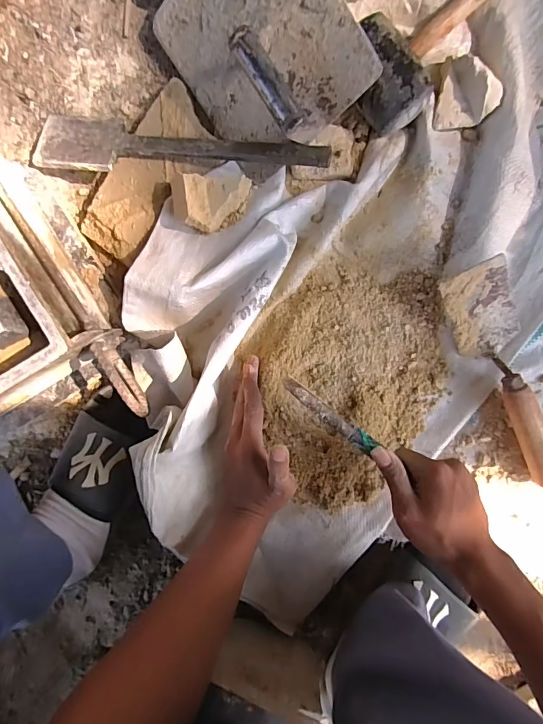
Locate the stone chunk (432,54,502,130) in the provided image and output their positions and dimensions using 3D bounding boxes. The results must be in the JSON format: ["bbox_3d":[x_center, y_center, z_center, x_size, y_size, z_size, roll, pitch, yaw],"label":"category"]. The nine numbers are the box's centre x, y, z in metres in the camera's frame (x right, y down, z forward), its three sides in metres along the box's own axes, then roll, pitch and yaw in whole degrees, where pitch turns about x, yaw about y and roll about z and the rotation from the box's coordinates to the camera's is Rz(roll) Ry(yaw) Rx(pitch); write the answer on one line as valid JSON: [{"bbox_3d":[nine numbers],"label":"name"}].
[{"bbox_3d":[0.208,-0.281,0.439,0.059,0.031,0.064,10,96,2],"label":"stone chunk"}]

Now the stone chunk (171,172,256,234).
[{"bbox_3d":[-0.065,-0.169,0.441,0.083,0.042,0.062,1,96,3],"label":"stone chunk"}]

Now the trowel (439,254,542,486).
[{"bbox_3d":[0.262,0.015,0.453,0.073,0.050,0.255,-28,93,6],"label":"trowel"}]

